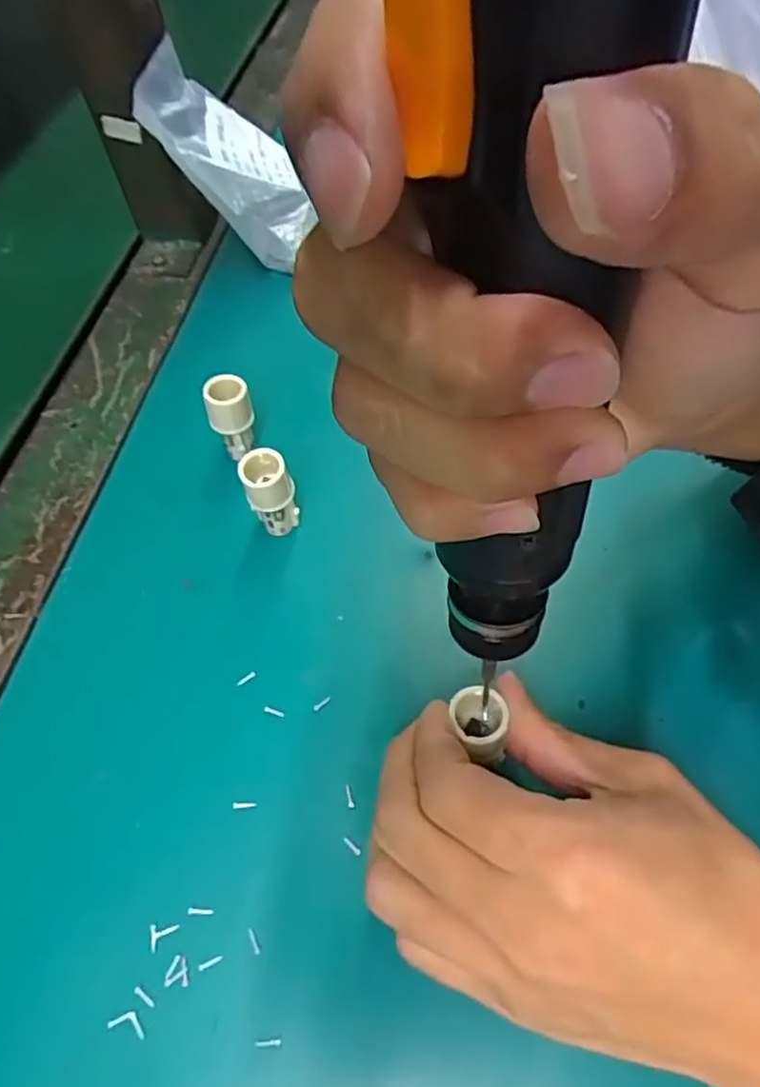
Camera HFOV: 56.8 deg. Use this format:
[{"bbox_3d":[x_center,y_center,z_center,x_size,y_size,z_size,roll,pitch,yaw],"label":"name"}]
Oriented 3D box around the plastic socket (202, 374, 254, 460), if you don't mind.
[{"bbox_3d":[-0.067,-0.056,0.324,0.020,0.042,0.016,-16,56,-9],"label":"plastic socket"}]

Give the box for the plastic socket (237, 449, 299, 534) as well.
[{"bbox_3d":[-0.046,-0.020,0.298,0.020,0.043,0.016,-15,55,-7],"label":"plastic socket"}]

